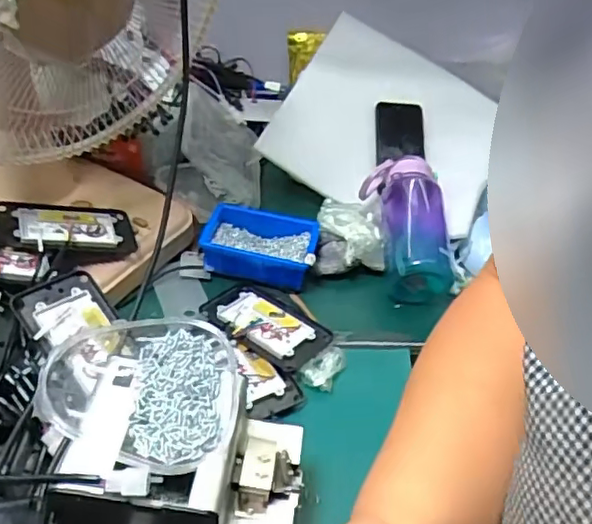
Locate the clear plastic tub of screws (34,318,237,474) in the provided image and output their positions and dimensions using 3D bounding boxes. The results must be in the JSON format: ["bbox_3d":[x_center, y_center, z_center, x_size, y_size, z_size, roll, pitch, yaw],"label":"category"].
[{"bbox_3d":[-0.124,0.100,0.471,0.145,0.049,0.135,4,43,-4],"label":"clear plastic tub of screws"}]

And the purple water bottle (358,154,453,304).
[{"bbox_3d":[0.154,-0.046,0.805,0.100,0.079,0.210,1,57,-8],"label":"purple water bottle"}]

